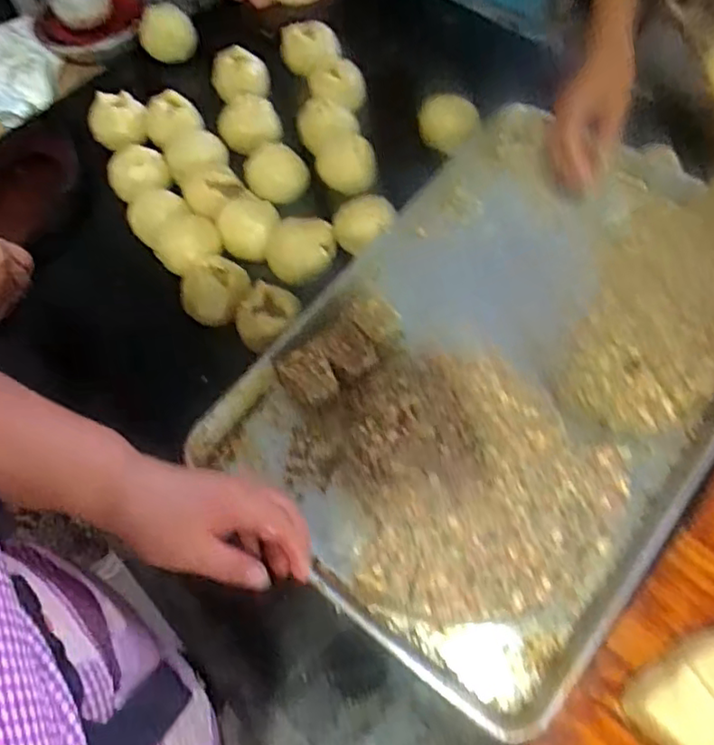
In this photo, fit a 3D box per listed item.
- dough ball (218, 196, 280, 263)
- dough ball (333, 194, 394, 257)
[{"bbox_3d":[-0.128,-0.169,0.741,0.069,0.052,0.068,-1,64,2],"label":"dough ball"},{"bbox_3d":[0.006,-0.174,0.729,0.066,0.047,0.059,20,67,12],"label":"dough ball"}]

